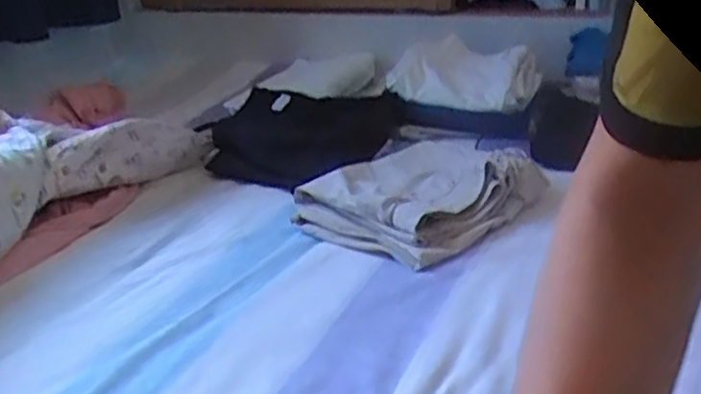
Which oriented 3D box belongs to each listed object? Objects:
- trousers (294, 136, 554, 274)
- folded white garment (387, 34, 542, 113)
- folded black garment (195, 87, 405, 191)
[{"bbox_3d":[0.089,-0.009,0.947,0.304,0.075,0.260,-21,29,-32],"label":"trousers"},{"bbox_3d":[0.204,-0.209,1.206,0.241,0.070,0.200,13,45,20],"label":"folded white garment"},{"bbox_3d":[-0.077,-0.096,1.128,0.297,0.099,0.264,-22,30,-34],"label":"folded black garment"}]

